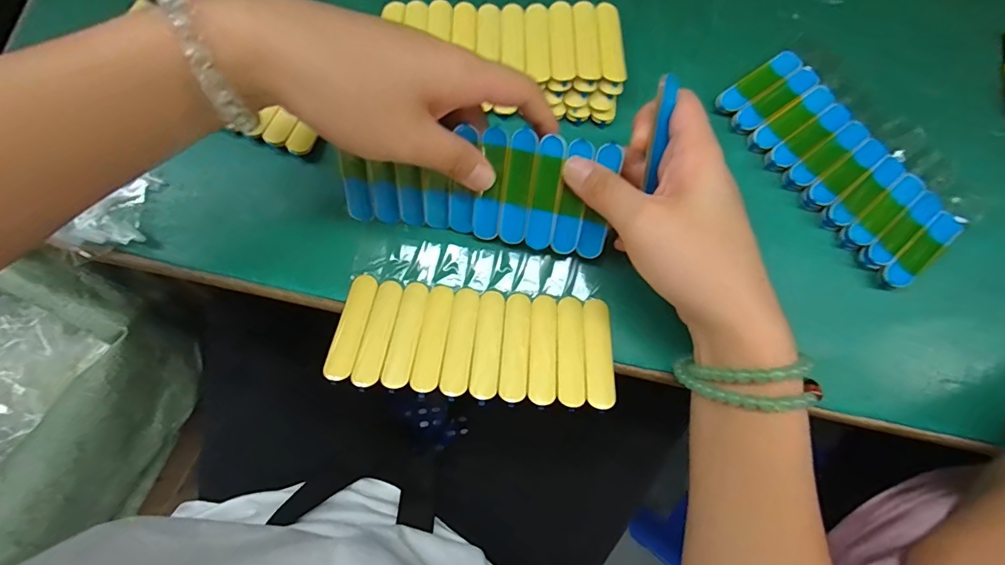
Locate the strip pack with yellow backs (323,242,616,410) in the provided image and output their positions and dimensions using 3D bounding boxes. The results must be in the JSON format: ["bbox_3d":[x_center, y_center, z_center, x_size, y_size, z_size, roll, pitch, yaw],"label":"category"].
[{"bbox_3d":[-0.014,0.019,0.258,0.149,0.006,0.088,6,62,1],"label":"strip pack with yellow backs"}]

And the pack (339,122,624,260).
[{"bbox_3d":[-0.015,-0.054,0.255,0.146,0.016,0.061,8,115,2],"label":"pack"}]

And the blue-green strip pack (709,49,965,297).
[{"bbox_3d":[0.203,-0.073,0.279,0.064,0.009,0.150,-36,81,-6],"label":"blue-green strip pack"}]

